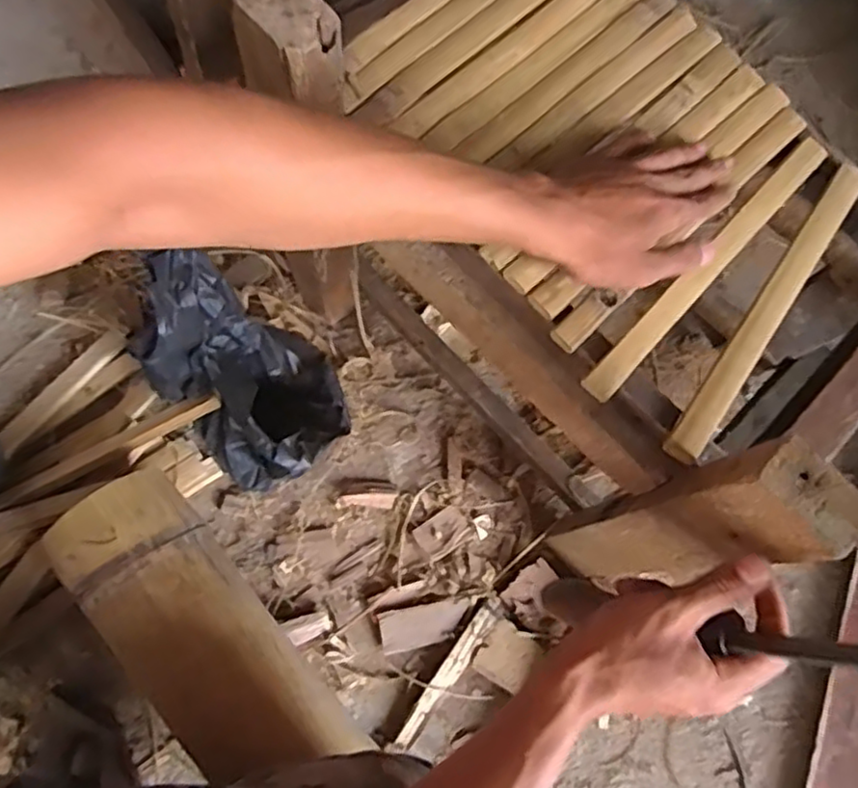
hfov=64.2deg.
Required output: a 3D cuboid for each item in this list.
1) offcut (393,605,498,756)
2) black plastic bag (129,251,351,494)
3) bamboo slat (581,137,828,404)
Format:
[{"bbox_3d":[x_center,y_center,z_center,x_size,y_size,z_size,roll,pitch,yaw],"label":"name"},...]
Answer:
[{"bbox_3d":[0.018,0.282,0.681,0.018,0.010,0.154,36,72,6],"label":"offcut"},{"bbox_3d":[-0.155,0.002,0.623,0.156,0.261,0.133,25,72,2],"label":"black plastic bag"},{"bbox_3d":[0.203,-0.095,0.487,0.021,0.013,0.275,43,74,9],"label":"bamboo slat"}]

